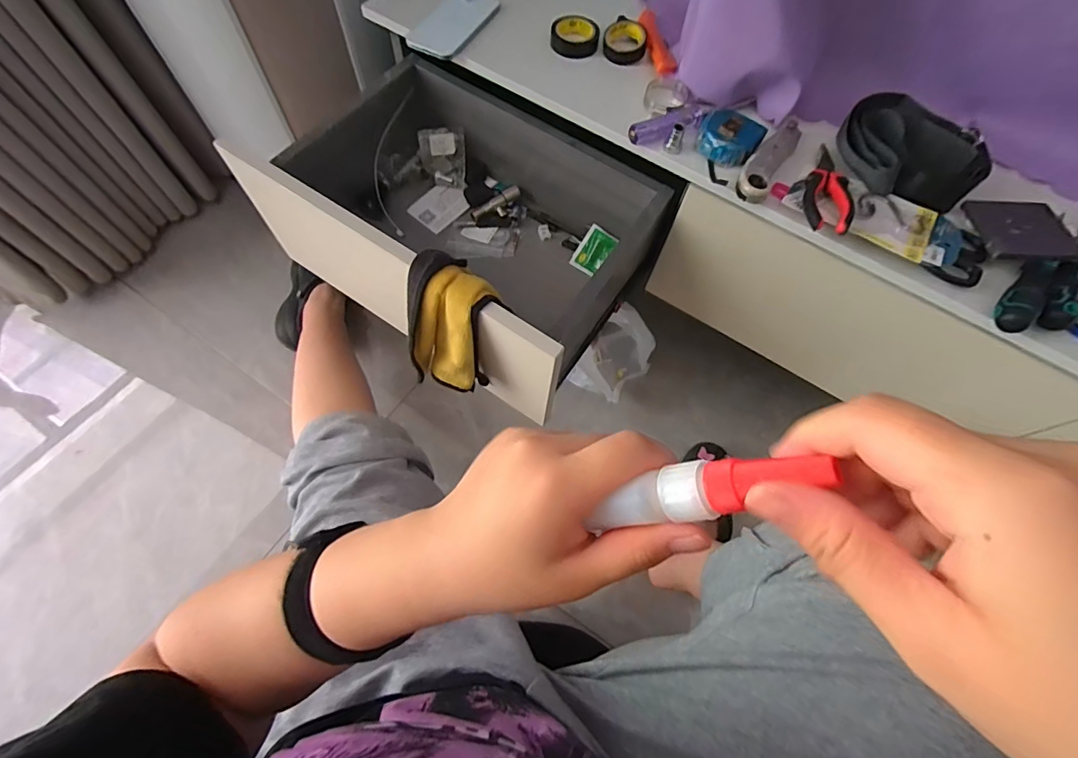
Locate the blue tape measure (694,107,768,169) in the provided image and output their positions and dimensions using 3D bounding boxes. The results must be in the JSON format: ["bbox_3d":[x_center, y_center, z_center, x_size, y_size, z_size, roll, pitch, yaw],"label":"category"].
[{"bbox_3d":[0.224,-0.282,0.553,0.069,0.031,0.059,25,67,8],"label":"blue tape measure"}]

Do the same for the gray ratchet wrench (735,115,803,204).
[{"bbox_3d":[0.272,-0.260,0.550,0.037,0.019,0.148,31,68,11],"label":"gray ratchet wrench"}]

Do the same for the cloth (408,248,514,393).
[{"bbox_3d":[-0.094,-0.051,0.556,0.104,0.197,0.066,10,45,2],"label":"cloth"}]

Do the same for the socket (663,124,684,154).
[{"bbox_3d":[0.161,-0.283,0.555,0.021,0.027,0.018,21,66,6],"label":"socket"}]

